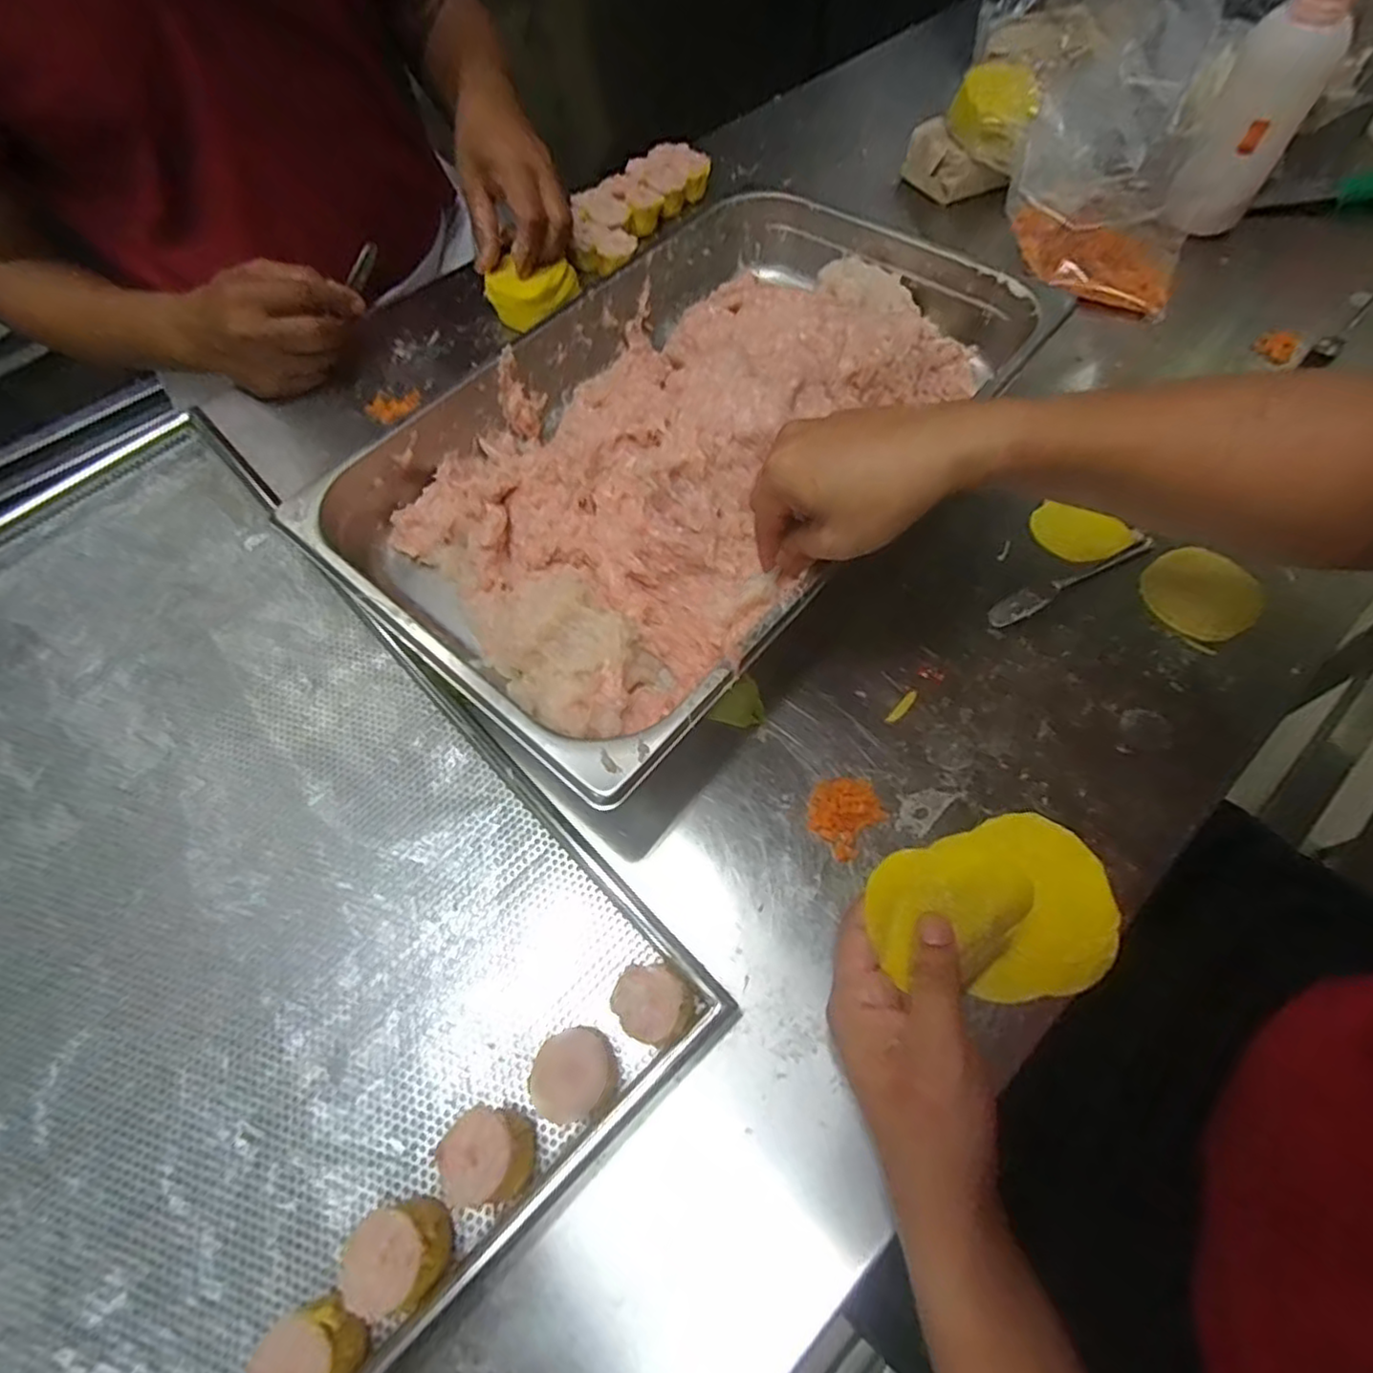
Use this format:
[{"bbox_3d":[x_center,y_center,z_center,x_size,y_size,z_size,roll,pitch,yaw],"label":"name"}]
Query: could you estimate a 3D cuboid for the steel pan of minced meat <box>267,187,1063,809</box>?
[{"bbox_3d":[0.011,-0.195,0.491,0.315,0.090,0.514,37,71,18],"label":"steel pan of minced meat"}]

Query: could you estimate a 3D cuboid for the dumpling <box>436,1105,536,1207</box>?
[{"bbox_3d":[-0.094,0.221,0.321,0.038,0.035,0.035,-6,64,-1],"label":"dumpling"}]

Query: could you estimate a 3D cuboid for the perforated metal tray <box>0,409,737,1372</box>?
[{"bbox_3d":[-0.343,0.095,0.395,0.407,0.031,0.626,-41,69,-17],"label":"perforated metal tray"}]

